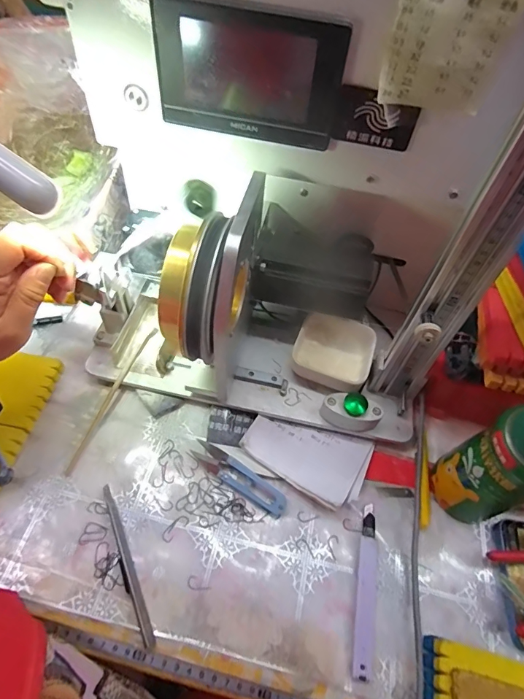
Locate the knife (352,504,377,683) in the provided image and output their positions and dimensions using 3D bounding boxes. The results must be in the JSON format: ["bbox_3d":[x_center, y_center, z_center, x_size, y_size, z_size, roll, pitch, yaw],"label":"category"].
[{"bbox_3d":[0.089,0.200,0.359,0.015,0.008,0.130,13,55,4],"label":"knife"}]

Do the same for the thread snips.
[{"bbox_3d":[-0.021,0.121,0.397,0.100,0.015,0.022,29,58,15],"label":"thread snips"}]

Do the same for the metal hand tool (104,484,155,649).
[{"bbox_3d":[-0.116,0.179,0.356,0.011,0.008,0.132,-20,59,-17],"label":"metal hand tool"}]

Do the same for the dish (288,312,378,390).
[{"bbox_3d":[0.078,0.001,0.456,0.079,0.028,0.078,19,56,8],"label":"dish"}]

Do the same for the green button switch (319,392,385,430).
[{"bbox_3d":[0.090,0.063,0.416,0.060,0.037,0.024,5,55,-1],"label":"green button switch"}]

